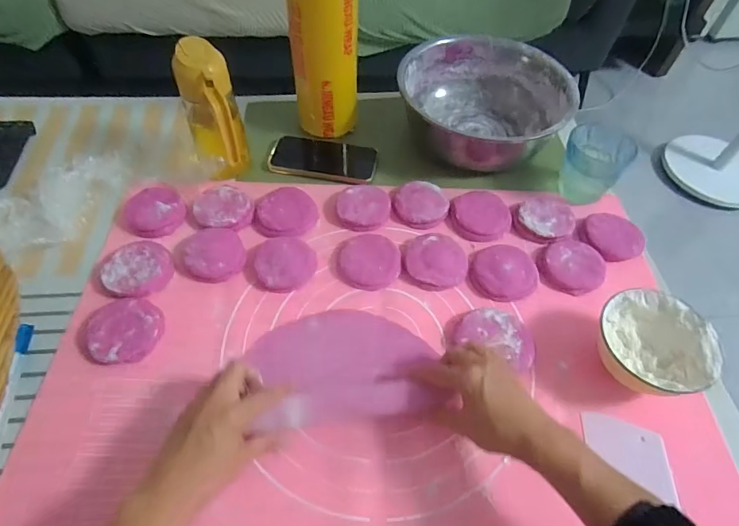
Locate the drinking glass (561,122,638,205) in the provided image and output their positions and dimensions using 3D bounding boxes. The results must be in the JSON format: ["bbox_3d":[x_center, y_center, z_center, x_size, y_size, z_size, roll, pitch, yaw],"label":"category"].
[{"bbox_3d":[0.314,-0.141,0.643,0.082,0.072,0.087,2,54,-2],"label":"drinking glass"}]

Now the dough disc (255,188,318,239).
[{"bbox_3d":[-0.113,-0.070,0.610,0.081,0.016,0.084,29,58,16],"label":"dough disc"}]

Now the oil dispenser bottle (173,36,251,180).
[{"bbox_3d":[-0.202,-0.183,0.589,0.069,0.173,0.083,-12,56,-11],"label":"oil dispenser bottle"}]

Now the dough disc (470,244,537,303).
[{"bbox_3d":[0.169,0.010,0.569,0.086,0.020,0.073,-21,58,-17],"label":"dough disc"}]

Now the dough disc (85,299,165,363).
[{"bbox_3d":[-0.275,0.077,0.509,0.075,0.026,0.075,2,54,-2],"label":"dough disc"}]

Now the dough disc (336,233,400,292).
[{"bbox_3d":[0.000,-0.002,0.572,0.076,0.013,0.077,2,54,-2],"label":"dough disc"}]

